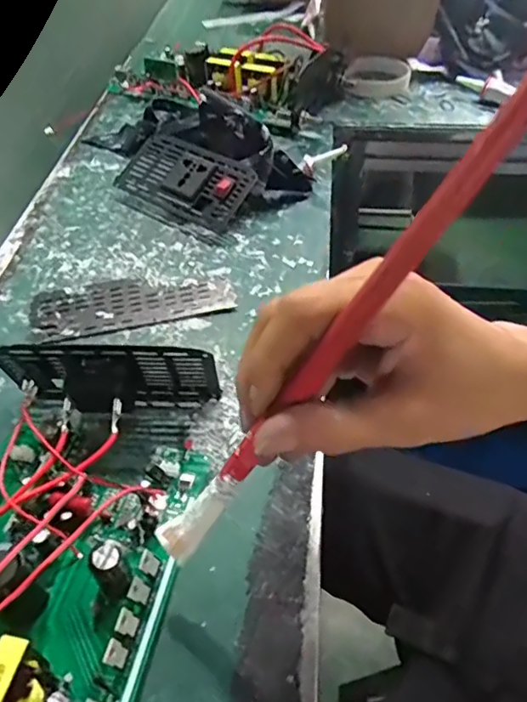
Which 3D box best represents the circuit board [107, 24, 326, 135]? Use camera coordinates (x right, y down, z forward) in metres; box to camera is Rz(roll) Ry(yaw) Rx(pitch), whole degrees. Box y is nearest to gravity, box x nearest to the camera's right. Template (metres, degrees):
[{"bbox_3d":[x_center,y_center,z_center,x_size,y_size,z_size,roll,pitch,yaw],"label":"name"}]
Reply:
[{"bbox_3d":[-0.060,-0.342,0.655,0.256,0.064,0.125,17,52,15],"label":"circuit board"}]

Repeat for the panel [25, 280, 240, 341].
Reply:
[{"bbox_3d":[-0.103,-0.037,0.428,0.155,0.005,0.053,-8,50,-6],"label":"panel"}]

